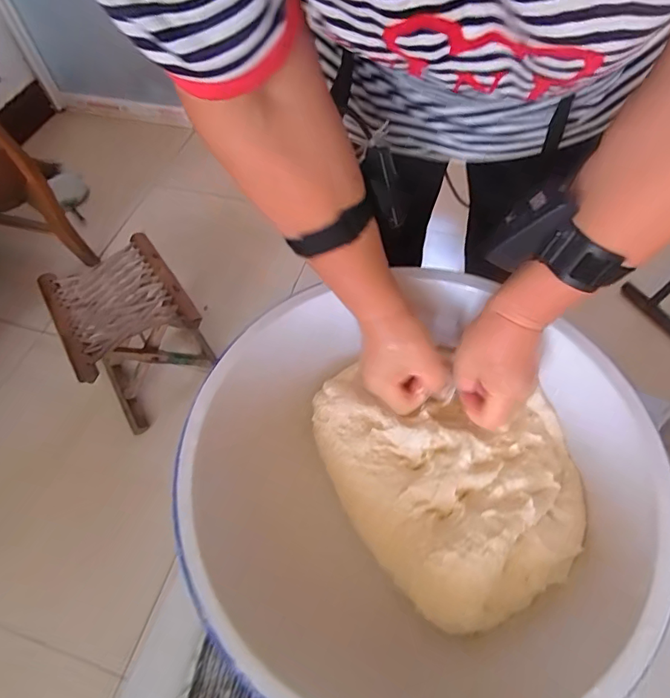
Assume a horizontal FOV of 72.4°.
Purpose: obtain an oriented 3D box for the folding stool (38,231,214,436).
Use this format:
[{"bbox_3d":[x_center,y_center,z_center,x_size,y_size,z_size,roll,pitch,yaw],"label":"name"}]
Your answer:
[{"bbox_3d":[-0.431,-0.029,1.021,0.240,0.267,0.278,-32,62,-16],"label":"folding stool"}]

